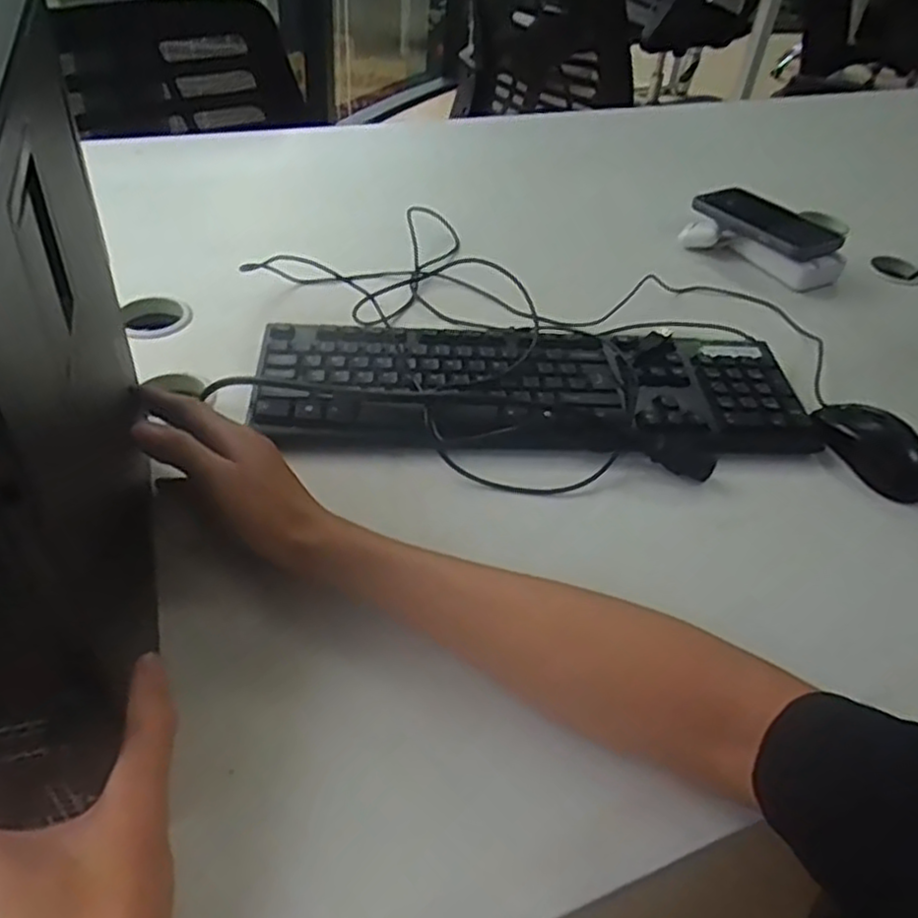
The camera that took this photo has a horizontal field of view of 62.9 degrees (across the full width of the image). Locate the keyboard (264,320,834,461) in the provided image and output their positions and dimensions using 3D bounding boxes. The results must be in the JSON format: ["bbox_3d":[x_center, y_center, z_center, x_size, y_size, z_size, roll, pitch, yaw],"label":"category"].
[{"bbox_3d":[0.063,-0.056,0.625,0.450,0.036,0.163,2,42,-4],"label":"keyboard"}]

